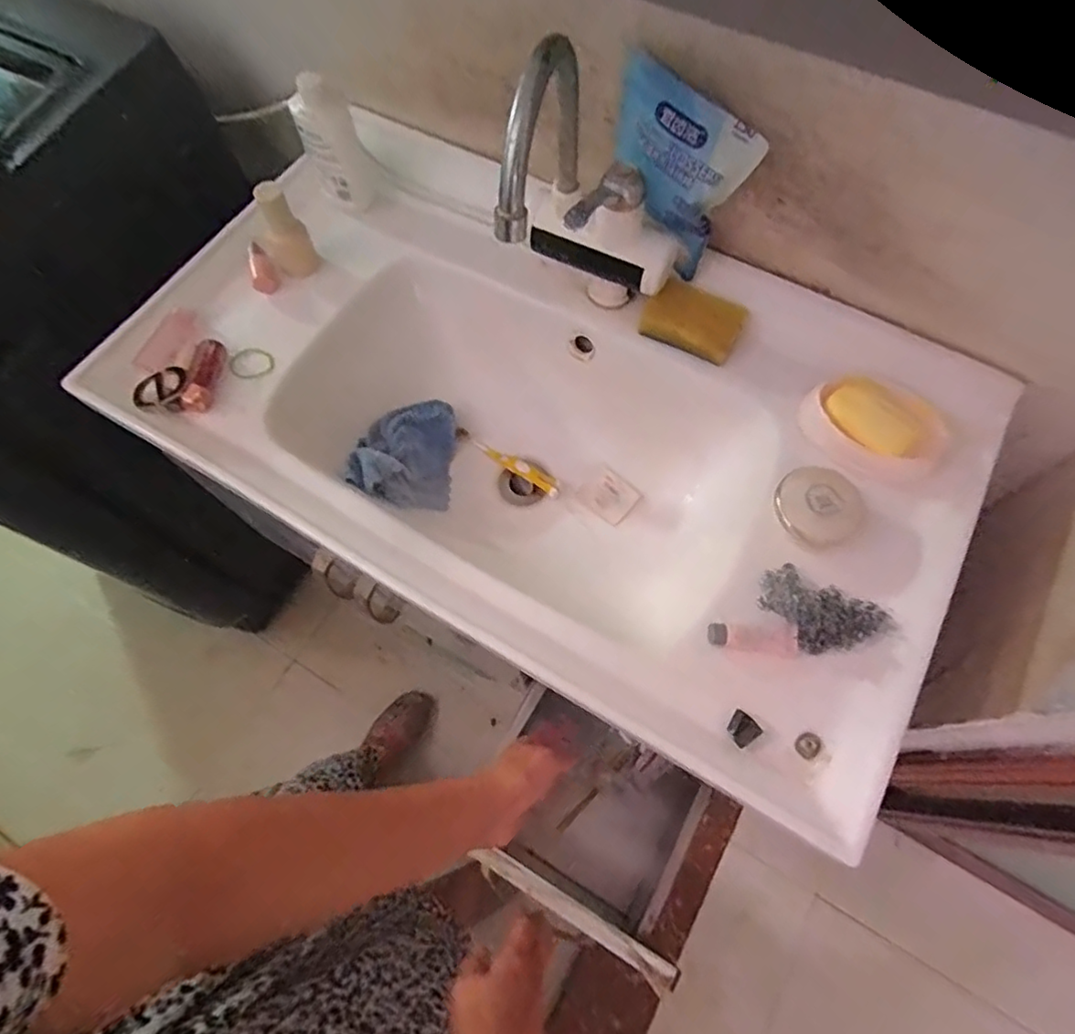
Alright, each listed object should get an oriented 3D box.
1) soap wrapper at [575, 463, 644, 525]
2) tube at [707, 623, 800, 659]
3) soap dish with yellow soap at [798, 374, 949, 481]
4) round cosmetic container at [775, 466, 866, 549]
[{"bbox_3d":[0.084,-0.025,0.709,0.053,0.004,0.068,-46,63,0],"label":"soap wrapper"},{"bbox_3d":[0.179,0.102,0.500,0.074,0.021,0.022,2,65,2],"label":"tube"},{"bbox_3d":[0.306,-0.085,0.558,0.125,0.032,0.088,38,71,17],"label":"soap dish with yellow soap"},{"bbox_3d":[0.248,-0.011,0.532,0.069,0.017,0.070,0,65,1],"label":"round cosmetic container"}]

